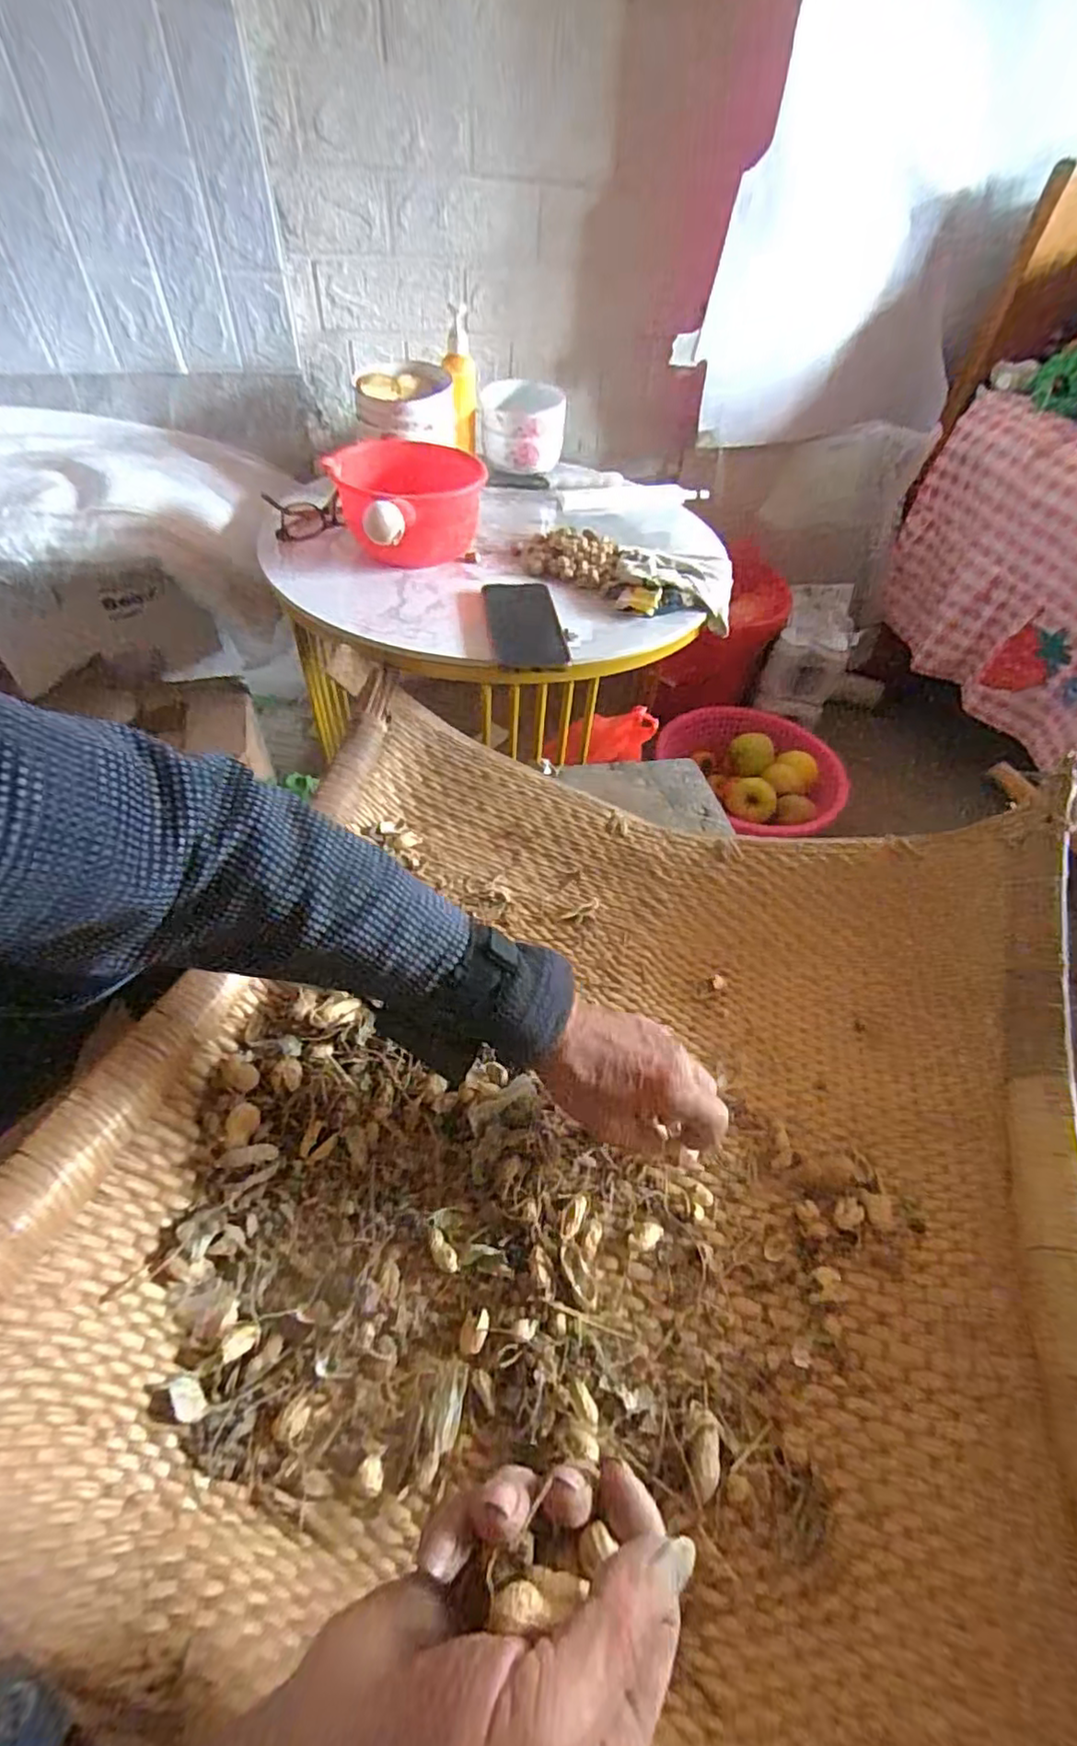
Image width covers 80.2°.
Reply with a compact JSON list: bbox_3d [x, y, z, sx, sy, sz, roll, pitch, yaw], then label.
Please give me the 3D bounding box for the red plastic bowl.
[{"bbox_3d":[-0.148,-0.431,0.749,0.168,0.087,0.187,-14,50,-15],"label":"red plastic bowl"}]

